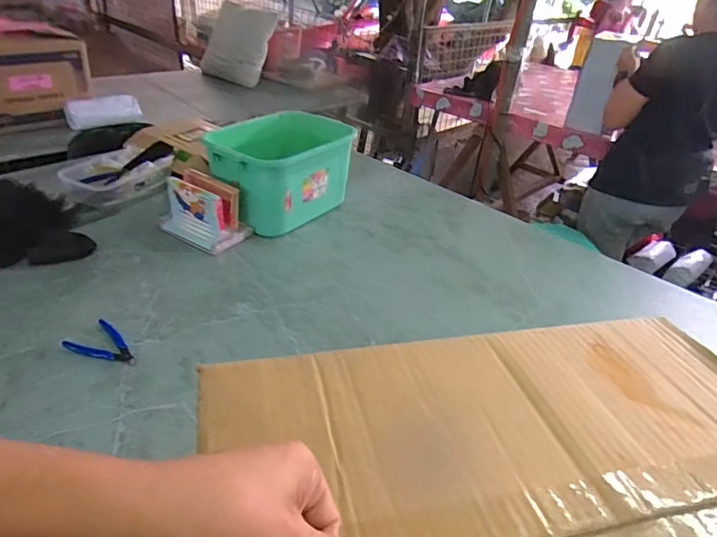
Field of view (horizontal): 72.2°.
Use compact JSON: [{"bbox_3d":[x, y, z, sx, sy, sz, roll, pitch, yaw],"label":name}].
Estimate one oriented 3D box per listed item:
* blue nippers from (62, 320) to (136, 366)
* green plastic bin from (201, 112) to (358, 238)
[{"bbox_3d":[-0.406,0.121,0.788,0.132,0.014,0.073,24,36,28],"label":"blue nippers"},{"bbox_3d":[-0.188,-0.240,1.226,0.259,0.209,0.364,21,37,23],"label":"green plastic bin"}]

